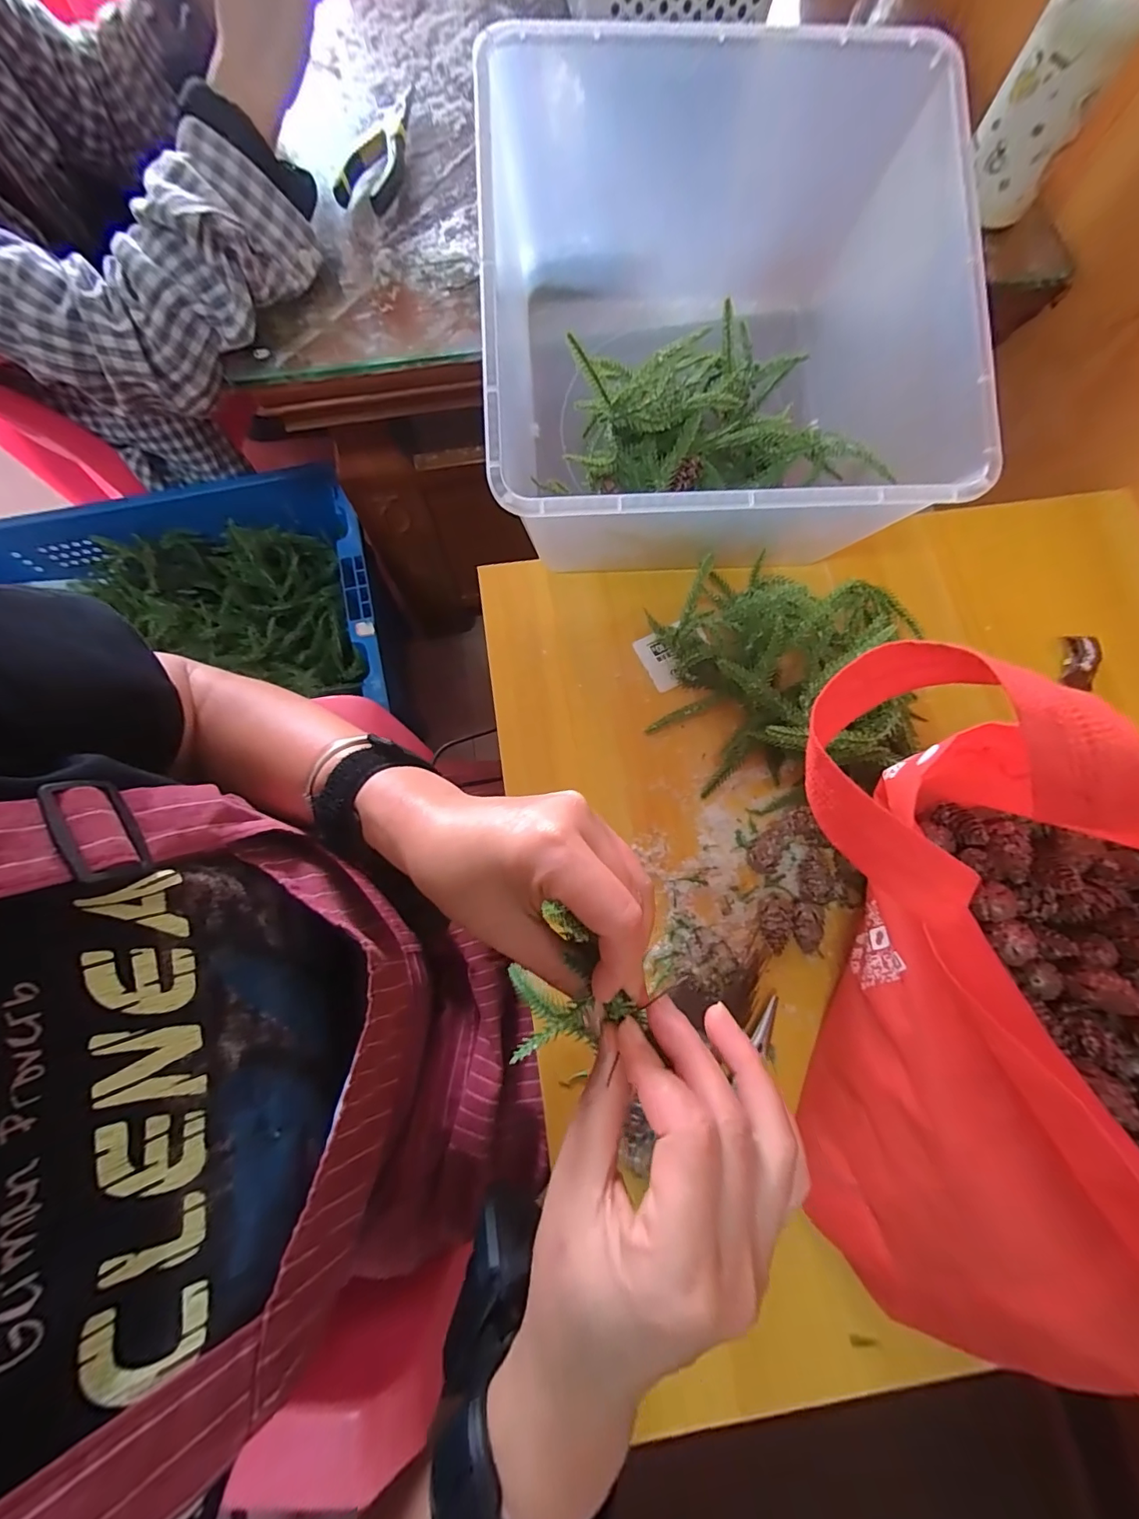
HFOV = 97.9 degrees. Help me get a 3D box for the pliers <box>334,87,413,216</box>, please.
[{"bbox_3d":[-0.179,-0.588,0.475,0.050,0.022,0.164,9,77,1],"label":"pliers"}]

